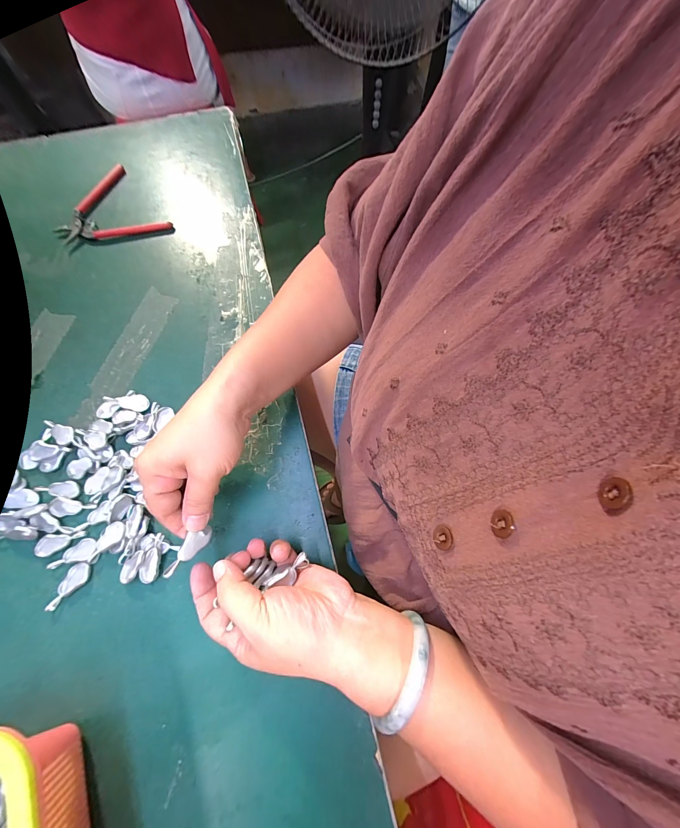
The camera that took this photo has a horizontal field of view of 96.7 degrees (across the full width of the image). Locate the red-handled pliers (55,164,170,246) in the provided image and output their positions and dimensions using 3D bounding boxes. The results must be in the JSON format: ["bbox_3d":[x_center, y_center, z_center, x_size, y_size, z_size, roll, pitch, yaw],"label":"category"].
[{"bbox_3d":[-0.320,-0.270,0.411,0.124,0.012,0.142,-39,75,-12],"label":"red-handled pliers"}]

